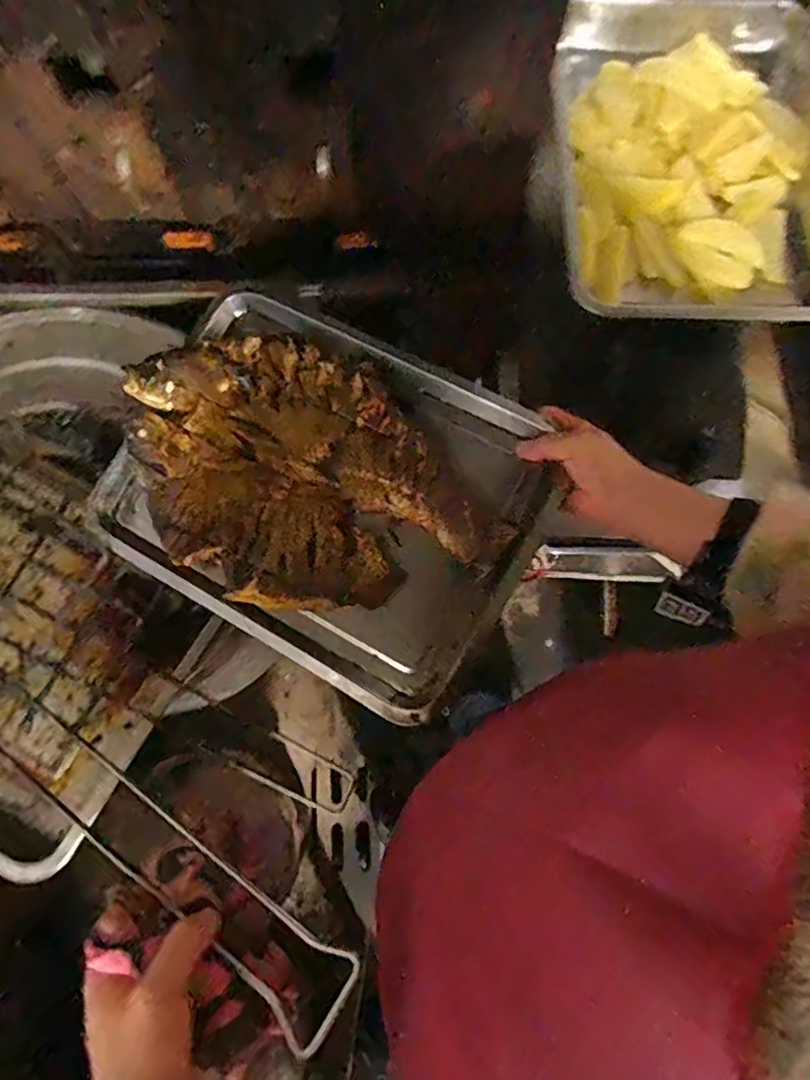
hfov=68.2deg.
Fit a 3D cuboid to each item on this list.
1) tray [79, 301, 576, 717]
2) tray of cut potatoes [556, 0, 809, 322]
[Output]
[{"bbox_3d":[-0.080,-0.053,0.550,0.377,0.057,0.285,30,77,7],"label":"tray"},{"bbox_3d":[0.297,-0.386,0.610,0.287,0.051,0.397,-1,75,-1],"label":"tray of cut potatoes"}]

